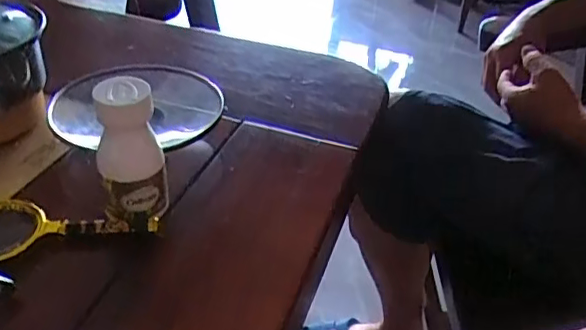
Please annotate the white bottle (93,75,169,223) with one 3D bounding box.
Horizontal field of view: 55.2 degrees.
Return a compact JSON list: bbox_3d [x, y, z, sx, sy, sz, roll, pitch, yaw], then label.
[{"bbox_3d":[-0.122,-0.010,0.424,0.046,0.101,0.044,-6,37,-13],"label":"white bottle"}]

